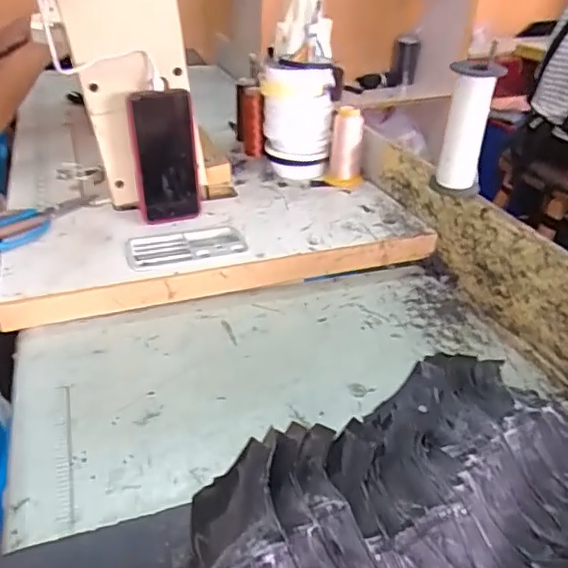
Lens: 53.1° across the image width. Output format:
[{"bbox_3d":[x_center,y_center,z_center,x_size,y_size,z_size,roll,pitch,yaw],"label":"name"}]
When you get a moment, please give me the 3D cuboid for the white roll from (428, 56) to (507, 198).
[{"bbox_3d":[0.209,-0.176,0.657,0.054,0.151,0.052,7,31,10],"label":"white roll"}]

